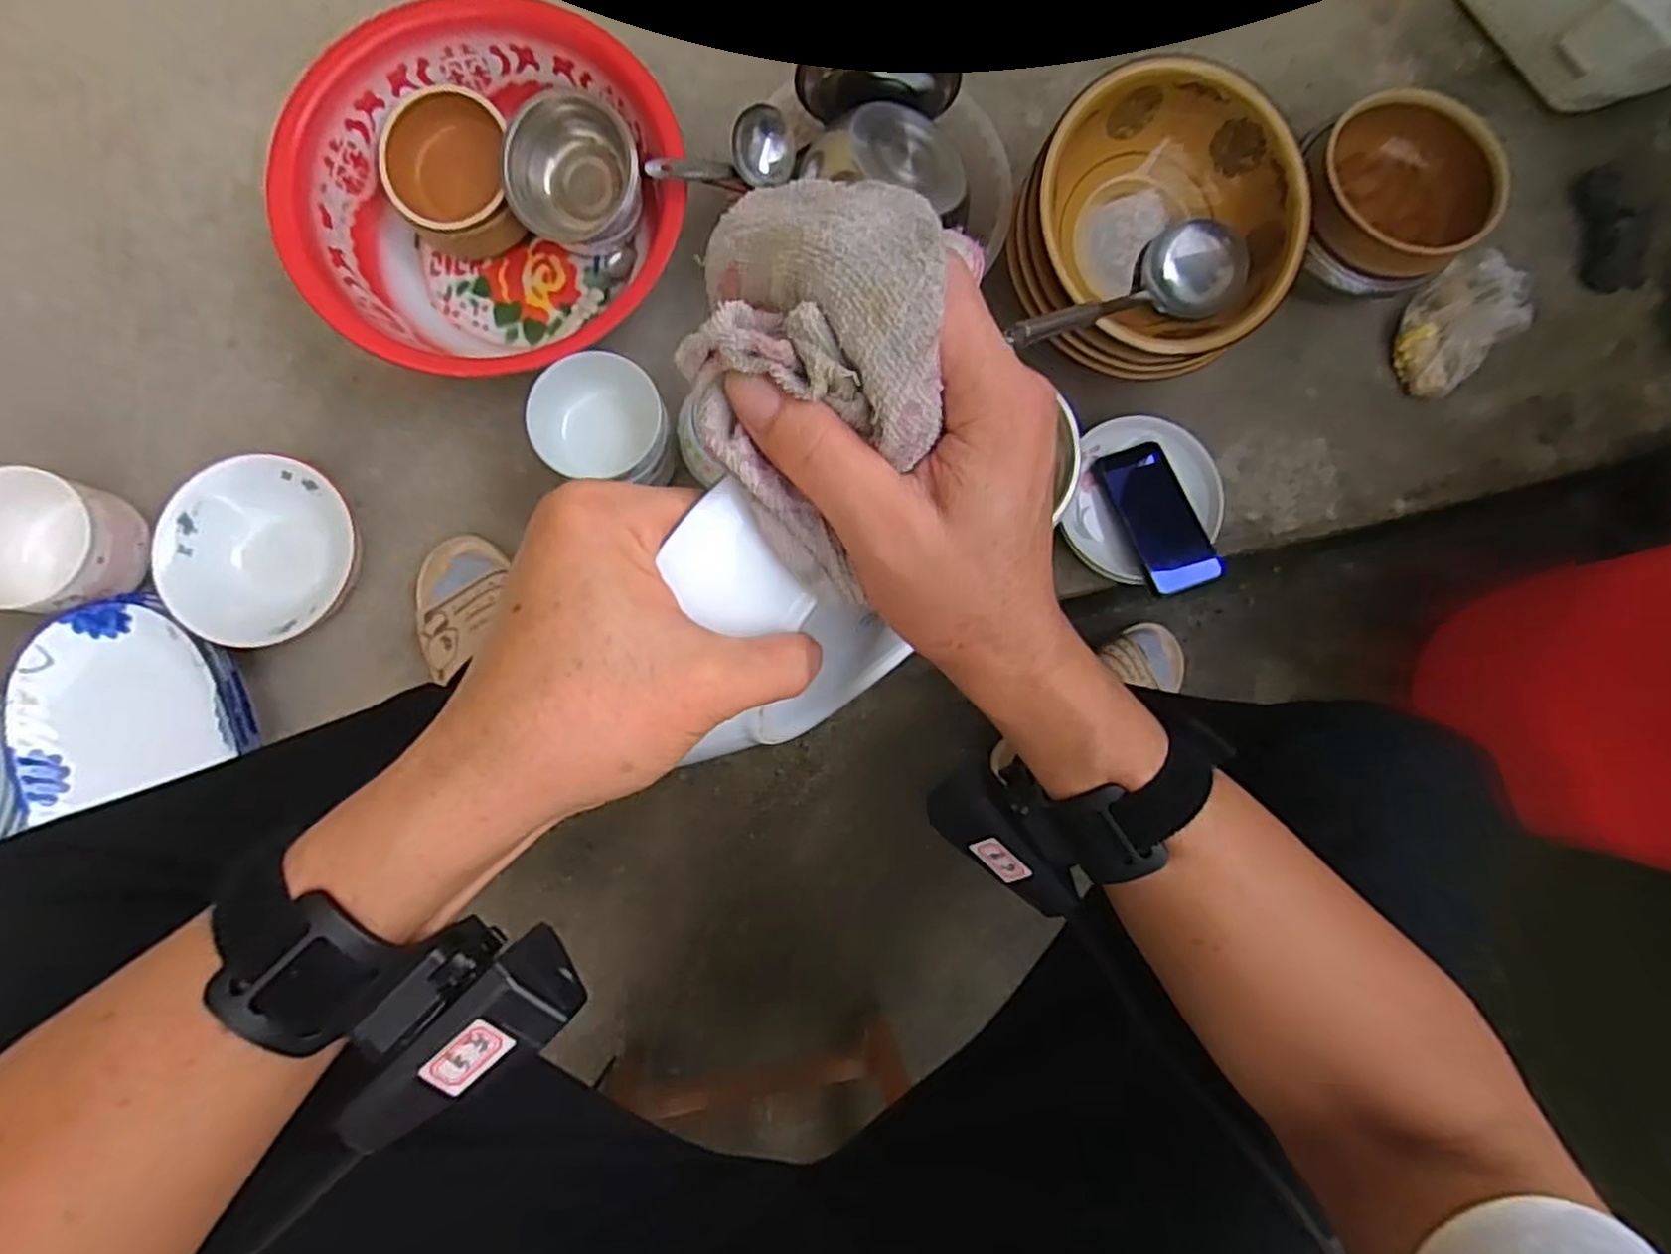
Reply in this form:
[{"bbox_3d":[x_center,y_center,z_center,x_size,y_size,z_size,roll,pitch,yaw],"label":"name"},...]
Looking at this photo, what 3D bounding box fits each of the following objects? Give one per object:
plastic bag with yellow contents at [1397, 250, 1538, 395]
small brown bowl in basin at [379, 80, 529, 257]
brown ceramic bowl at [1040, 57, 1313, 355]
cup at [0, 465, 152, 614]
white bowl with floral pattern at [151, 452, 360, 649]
[{"bbox_3d":[0.656,-0.319,0.774,0.099,0.085,0.112,-33,85,-5],"label":"plastic bag with yellow contents"},{"bbox_3d":[-0.386,-0.452,0.745,0.130,0.076,0.148,-13,83,-3],"label":"small brown bowl in basin"},{"bbox_3d":[0.305,-0.373,0.682,0.231,0.099,0.246,0,84,-3],"label":"brown ceramic bowl"},{"bbox_3d":[-0.729,-0.075,0.678,0.127,0.076,0.124,0,84,-3],"label":"cup"},{"bbox_3d":[-0.547,-0.070,0.710,0.161,0.061,0.174,0,83,-2],"label":"white bowl with floral pattern"}]

